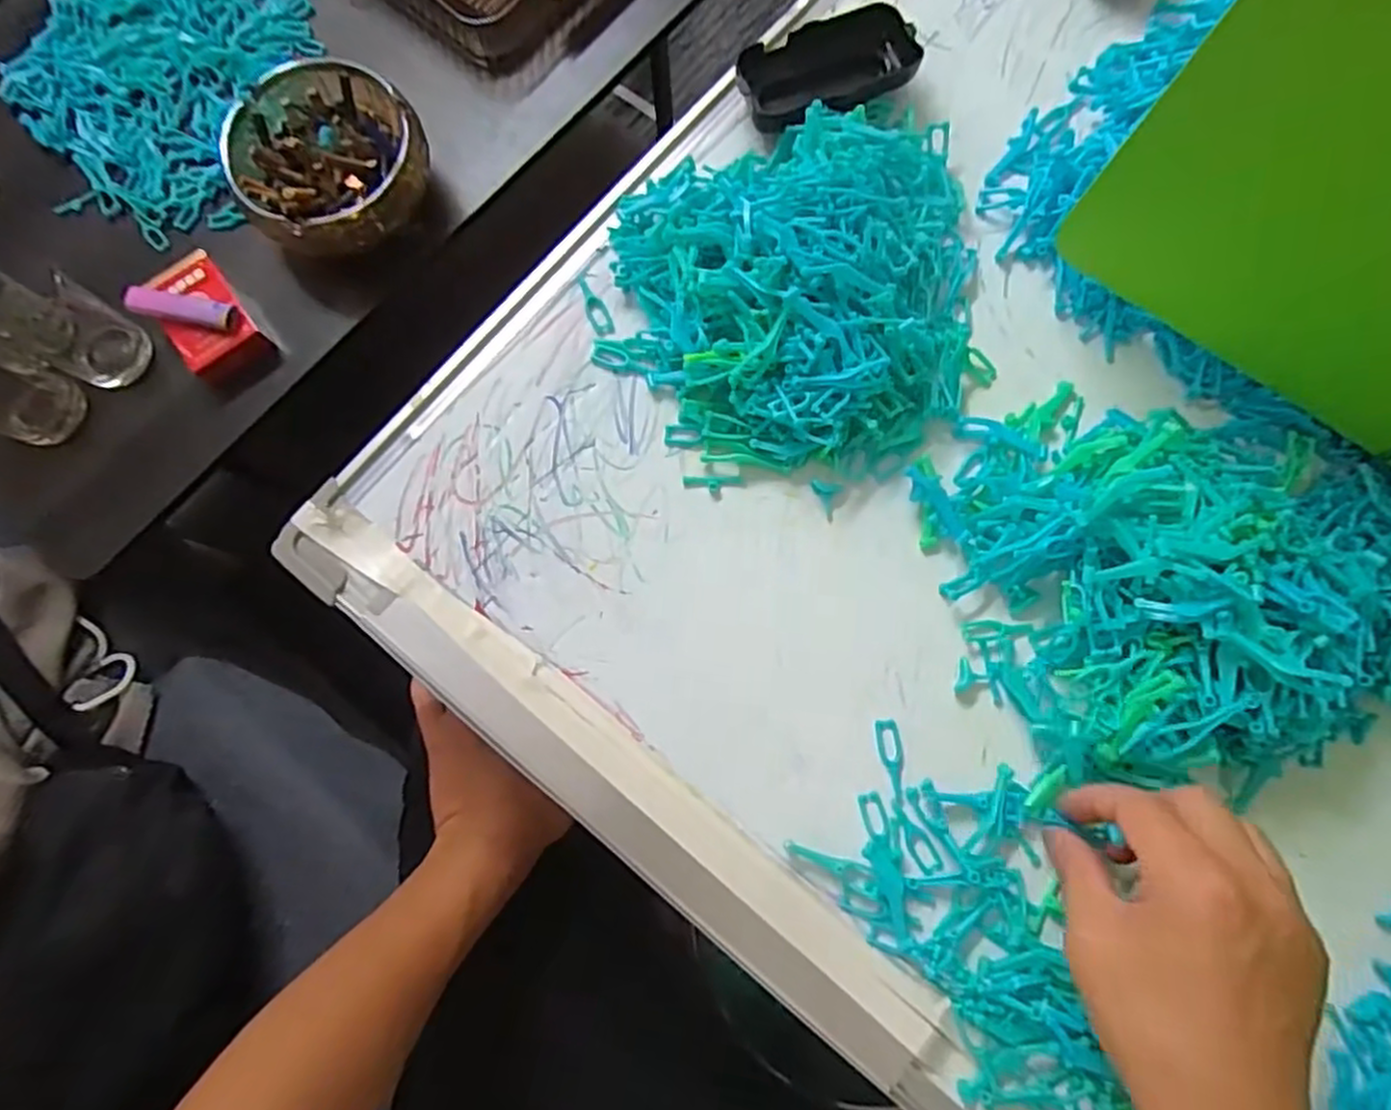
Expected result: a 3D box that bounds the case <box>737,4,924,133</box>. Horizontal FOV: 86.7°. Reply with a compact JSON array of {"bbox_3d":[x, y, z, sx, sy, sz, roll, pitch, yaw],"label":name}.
[{"bbox_3d":[0.080,-0.297,0.457,0.107,0.027,0.058,-22,78,-5],"label":"case"}]

